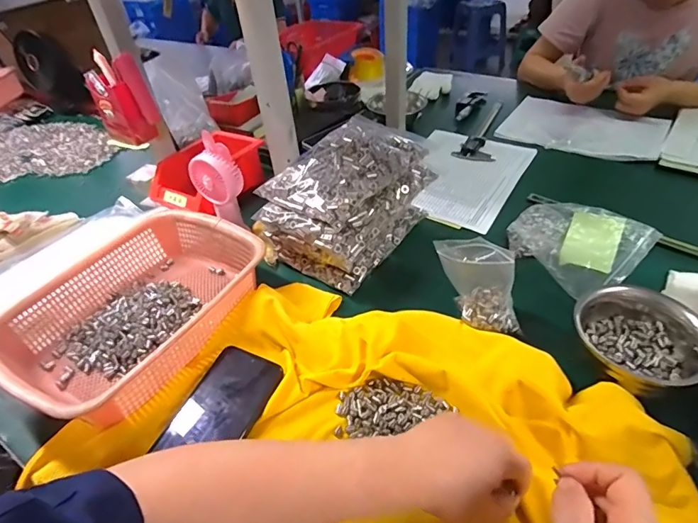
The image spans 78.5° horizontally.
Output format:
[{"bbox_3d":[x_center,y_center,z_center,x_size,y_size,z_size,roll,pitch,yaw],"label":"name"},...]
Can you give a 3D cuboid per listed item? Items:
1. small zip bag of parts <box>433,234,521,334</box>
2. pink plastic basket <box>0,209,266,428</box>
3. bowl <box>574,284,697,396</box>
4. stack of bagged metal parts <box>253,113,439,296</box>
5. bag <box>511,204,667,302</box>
[{"bbox_3d":[0.152,0.024,0.496,0.103,0.111,0.059,5,43,12],"label":"small zip bag of parts"},{"bbox_3d":[-0.256,0.052,0.525,0.215,0.066,0.289,22,49,28],"label":"pink plastic basket"},{"bbox_3d":[0.302,0.077,0.443,0.114,0.056,0.123,-35,49,-28],"label":"bowl"},{"bbox_3d":[0.004,-0.090,0.613,0.158,0.136,0.227,24,50,29],"label":"stack of bagged metal parts"},{"bbox_3d":[0.310,-0.032,0.599,0.142,0.044,0.174,-32,48,-26],"label":"bag"}]

